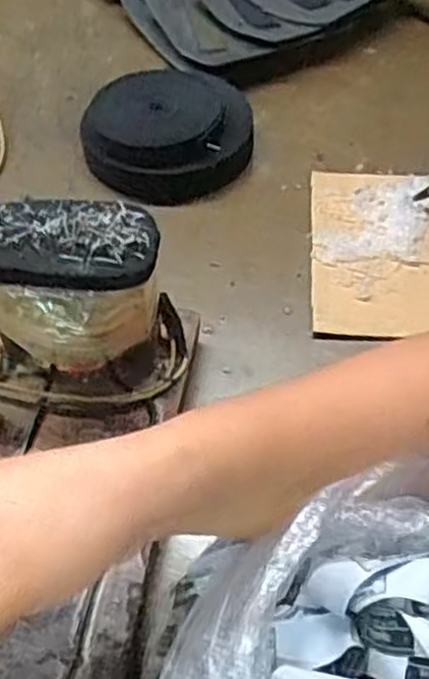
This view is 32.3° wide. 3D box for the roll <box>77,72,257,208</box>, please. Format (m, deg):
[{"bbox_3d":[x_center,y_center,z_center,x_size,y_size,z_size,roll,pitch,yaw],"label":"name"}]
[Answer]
[{"bbox_3d":[-0.036,-0.164,0.591,0.127,0.053,0.106,4,52,4],"label":"roll"}]

